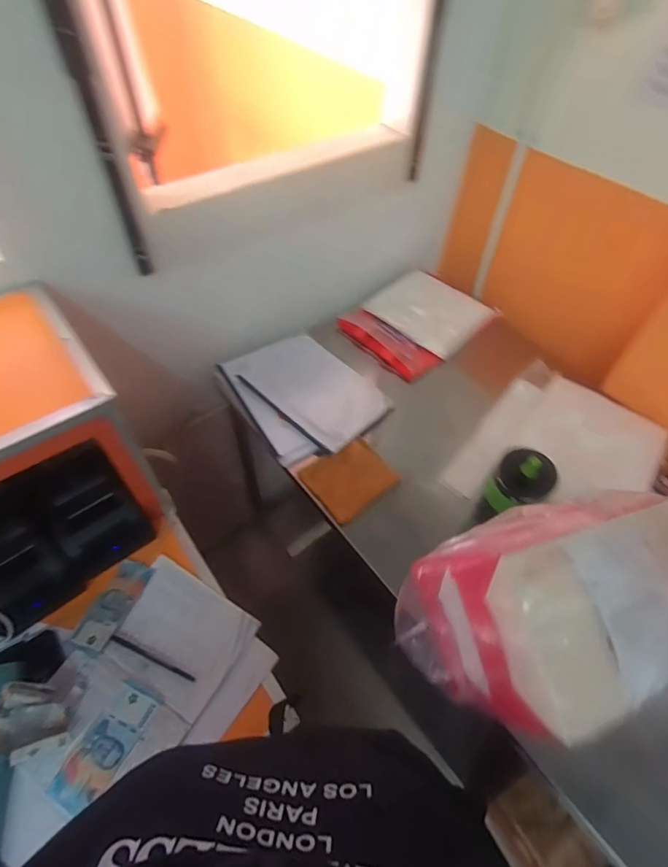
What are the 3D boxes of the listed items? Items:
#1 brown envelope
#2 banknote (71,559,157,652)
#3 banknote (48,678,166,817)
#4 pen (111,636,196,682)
[{"bbox_3d":[0.028,0.079,0.873,0.158,0.010,0.139,-36,63,-26],"label":"brown envelope"},{"bbox_3d":[-0.351,0.272,0.717,0.061,0.008,0.137,16,54,12],"label":"banknote"},{"bbox_3d":[-0.309,0.423,0.610,0.065,0.006,0.150,24,56,14],"label":"banknote"},{"bbox_3d":[-0.273,0.338,0.674,0.143,0.007,0.009,20,55,11],"label":"pen"}]

